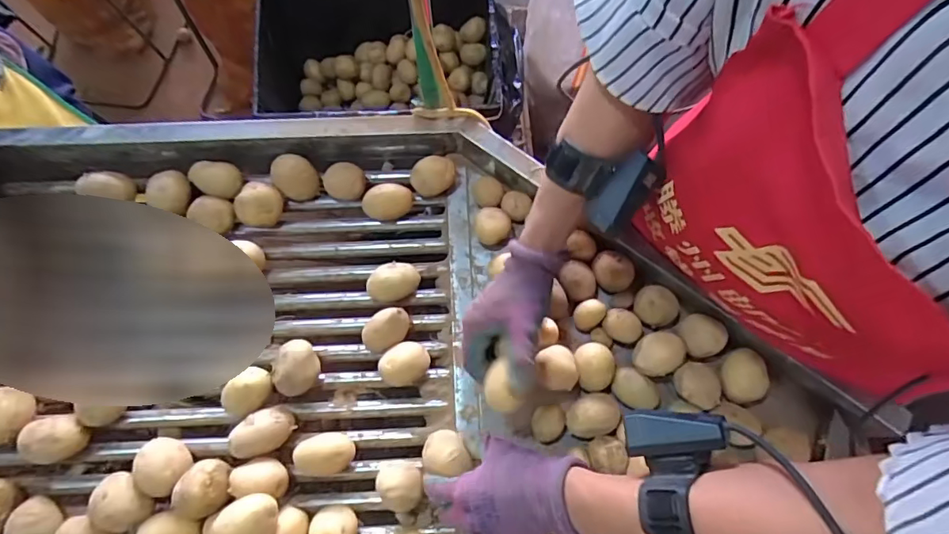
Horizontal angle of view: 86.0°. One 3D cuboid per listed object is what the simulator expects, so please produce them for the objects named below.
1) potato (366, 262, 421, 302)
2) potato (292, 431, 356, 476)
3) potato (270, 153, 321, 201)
[{"bbox_3d":[-0.091,0.017,0.573,0.057,0.040,0.040,-11,74,-2],"label":"potato"},{"bbox_3d":[-0.151,0.191,0.520,0.057,0.039,0.039,-10,74,-2],"label":"potato"},{"bbox_3d":[-0.211,-0.105,0.604,0.048,0.048,0.052,0,74,1],"label":"potato"}]

